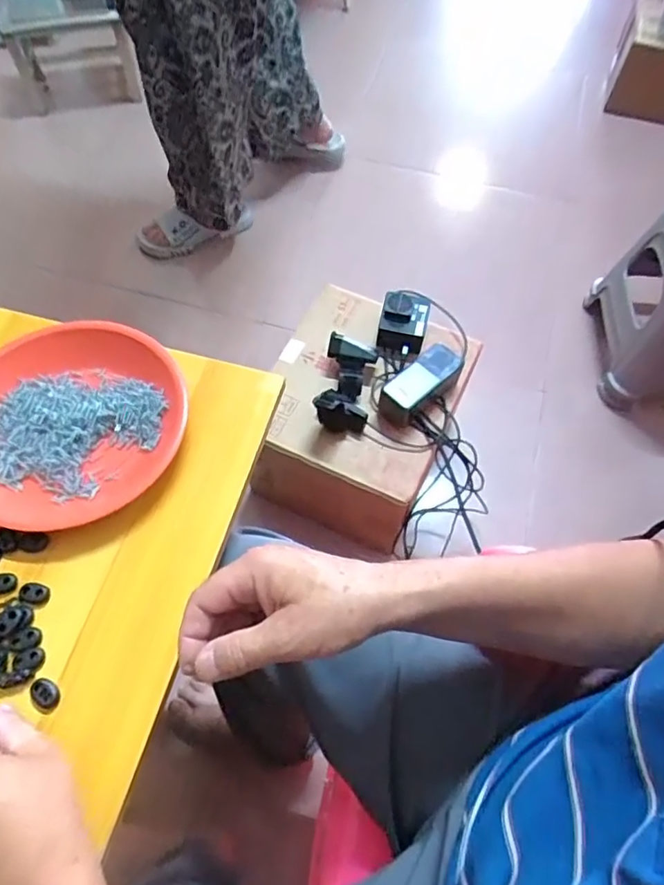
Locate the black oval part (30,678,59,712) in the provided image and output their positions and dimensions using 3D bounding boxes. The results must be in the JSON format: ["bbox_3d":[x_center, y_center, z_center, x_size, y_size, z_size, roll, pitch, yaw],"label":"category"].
[{"bbox_3d":[-0.198,0.173,0.381,0.022,0.006,0.016,35,66,16],"label":"black oval part"}]

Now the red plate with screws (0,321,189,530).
[{"bbox_3d":[-0.225,-0.019,0.470,0.193,0.024,0.178,1,62,-1],"label":"red plate with screws"}]

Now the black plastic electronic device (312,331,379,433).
[{"bbox_3d":[0.021,-0.087,0.801,0.074,0.068,0.147,10,62,4],"label":"black plastic electronic device"}]

